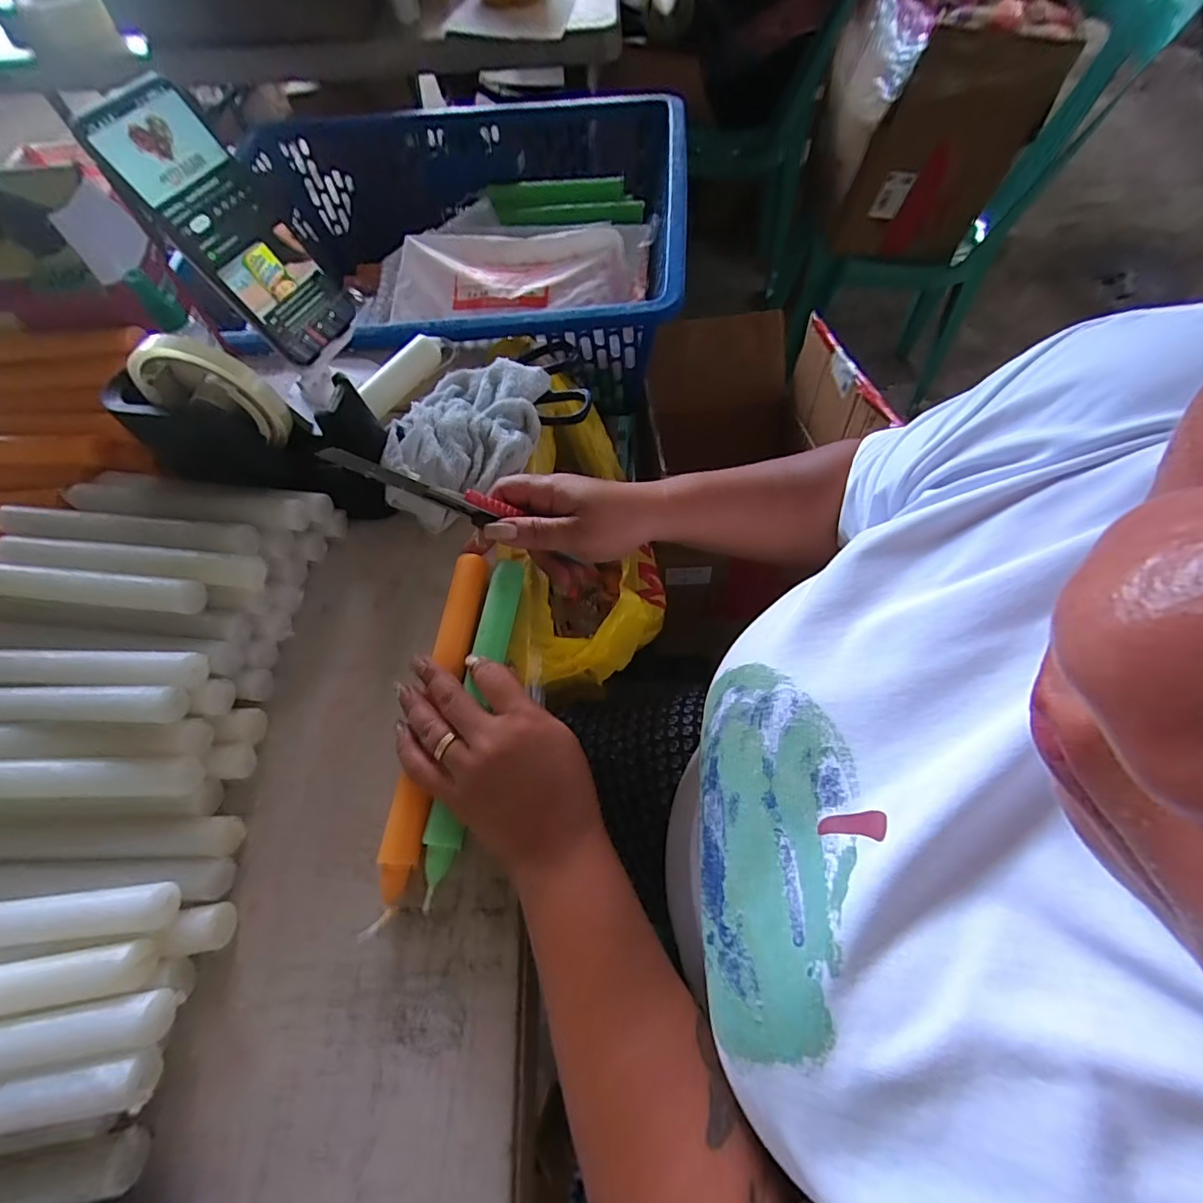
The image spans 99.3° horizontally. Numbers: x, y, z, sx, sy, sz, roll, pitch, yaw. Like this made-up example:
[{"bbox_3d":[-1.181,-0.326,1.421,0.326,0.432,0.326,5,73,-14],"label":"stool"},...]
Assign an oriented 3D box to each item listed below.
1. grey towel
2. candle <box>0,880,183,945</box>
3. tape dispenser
[{"bbox_3d":[-0.109,-0.137,0.427,0.101,0.057,0.175,12,63,7],"label":"grey towel"},{"bbox_3d":[-0.327,0.173,0.276,0.196,0.017,0.022,-5,62,-1],"label":"candle"},{"bbox_3d":[-0.255,-0.123,0.373,0.171,0.128,0.058,0,62,1],"label":"tape dispenser"}]

